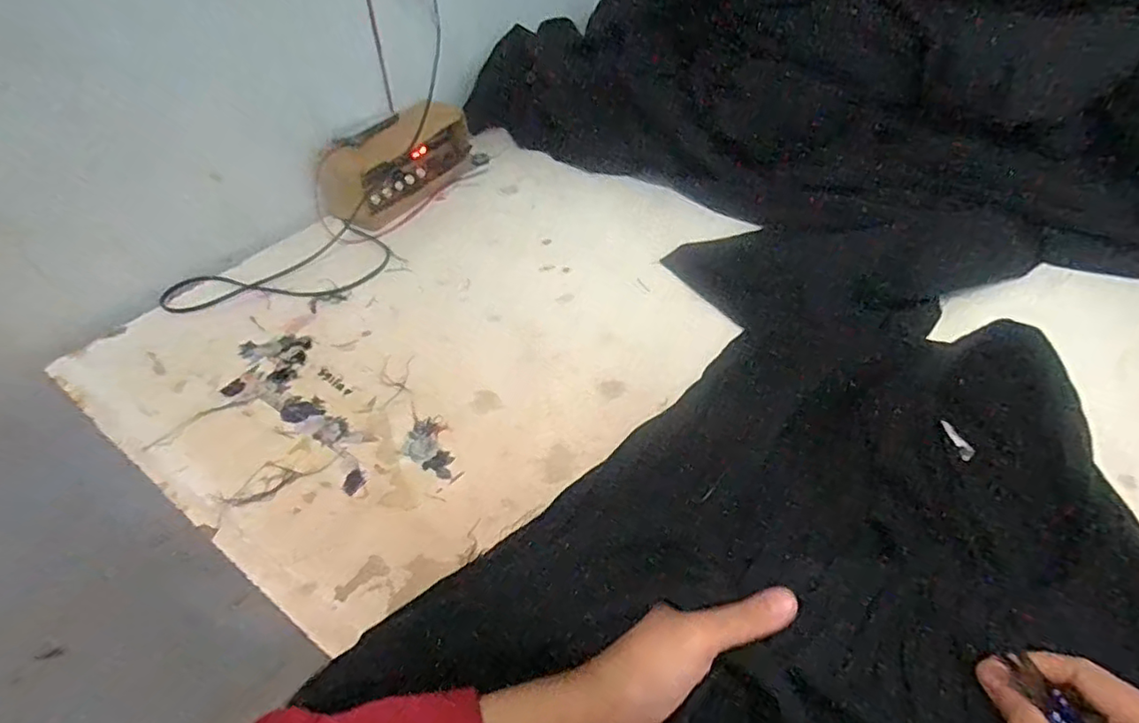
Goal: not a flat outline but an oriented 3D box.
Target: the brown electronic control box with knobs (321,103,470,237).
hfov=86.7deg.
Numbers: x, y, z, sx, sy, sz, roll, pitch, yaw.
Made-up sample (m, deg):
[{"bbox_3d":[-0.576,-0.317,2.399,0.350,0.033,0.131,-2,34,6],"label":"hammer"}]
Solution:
[{"bbox_3d":[-0.205,-0.245,0.741,0.070,0.092,0.216,17,49,21],"label":"brown electronic control box with knobs"}]

